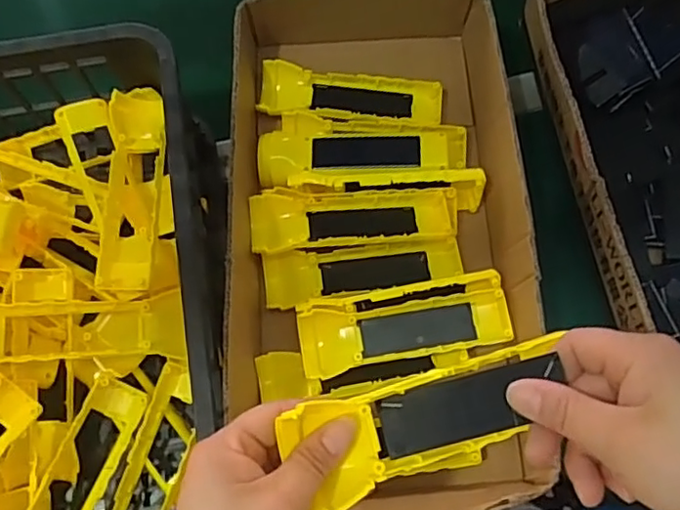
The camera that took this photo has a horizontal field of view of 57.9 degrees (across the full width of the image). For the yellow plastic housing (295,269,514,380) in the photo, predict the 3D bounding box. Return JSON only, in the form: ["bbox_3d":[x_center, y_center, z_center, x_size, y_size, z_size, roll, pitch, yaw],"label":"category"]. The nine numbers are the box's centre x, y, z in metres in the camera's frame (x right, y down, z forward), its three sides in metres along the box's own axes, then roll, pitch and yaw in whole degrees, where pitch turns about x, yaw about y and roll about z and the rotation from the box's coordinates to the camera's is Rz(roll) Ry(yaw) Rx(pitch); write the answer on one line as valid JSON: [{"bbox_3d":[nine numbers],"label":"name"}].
[{"bbox_3d":[0.051,0.055,0.488,0.164,0.031,0.055,-12,72,-3],"label":"yellow plastic housing"}]

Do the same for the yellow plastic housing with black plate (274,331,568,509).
[{"bbox_3d":[0.047,0.081,0.305,0.143,0.021,0.049,-18,72,-12],"label":"yellow plastic housing with black plate"}]

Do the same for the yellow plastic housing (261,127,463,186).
[{"bbox_3d":[0.020,-0.090,0.541,0.181,0.029,0.054,-4,72,0],"label":"yellow plastic housing"}]

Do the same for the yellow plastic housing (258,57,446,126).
[{"bbox_3d":[0.009,-0.142,0.570,0.167,0.027,0.051,7,72,3],"label":"yellow plastic housing"}]

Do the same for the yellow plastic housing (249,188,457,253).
[{"bbox_3d":[0.013,-0.029,0.519,0.172,0.030,0.046,-6,72,-1],"label":"yellow plastic housing"}]

